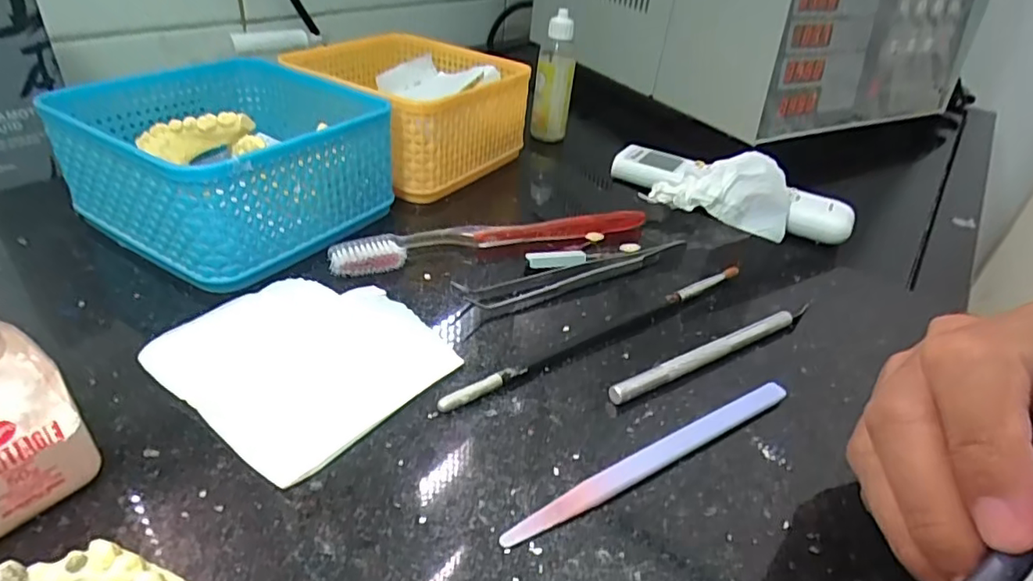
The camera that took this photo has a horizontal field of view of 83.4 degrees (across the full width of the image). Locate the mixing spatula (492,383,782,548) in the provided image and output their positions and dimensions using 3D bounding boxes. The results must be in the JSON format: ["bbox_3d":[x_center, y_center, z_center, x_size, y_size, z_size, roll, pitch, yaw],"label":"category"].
[{"bbox_3d":[0.055,0.060,0.216,0.138,0.005,0.009,-15,41,-29],"label":"mixing spatula"}]

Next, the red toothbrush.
[{"bbox_3d":[-0.009,-0.032,0.327,0.187,0.015,0.016,-10,38,-23],"label":"red toothbrush"}]

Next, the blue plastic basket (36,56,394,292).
[{"bbox_3d":[-0.152,-0.070,0.315,0.126,0.065,0.126,25,38,23],"label":"blue plastic basket"}]

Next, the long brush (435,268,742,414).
[{"bbox_3d":[0.046,0.017,0.273,0.187,0.010,0.007,-19,42,-33],"label":"long brush"}]

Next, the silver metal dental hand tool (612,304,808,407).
[{"bbox_3d":[0.096,0.026,0.269,0.137,0.009,0.008,-15,41,-30],"label":"silver metal dental hand tool"}]

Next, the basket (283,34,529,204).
[{"bbox_3d":[-0.075,-0.128,0.411,0.133,0.066,0.132,26,39,25],"label":"basket"}]

